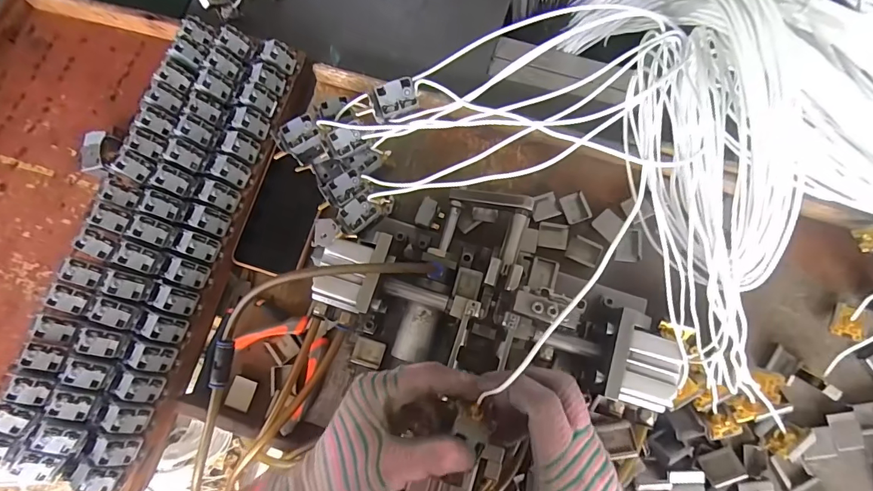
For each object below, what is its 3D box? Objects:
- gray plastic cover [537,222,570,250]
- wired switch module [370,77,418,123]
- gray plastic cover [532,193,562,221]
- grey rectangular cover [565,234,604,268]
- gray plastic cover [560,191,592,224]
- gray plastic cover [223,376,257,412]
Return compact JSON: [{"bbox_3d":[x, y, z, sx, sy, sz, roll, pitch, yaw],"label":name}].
[{"bbox_3d":[0.125,-0.011,0.464,0.032,0.004,0.027,8,77,4],"label":"gray plastic cover"},{"bbox_3d":[-0.033,-0.113,0.340,0.034,0.011,0.026,-19,100,-2],"label":"wired switch module"},{"bbox_3d":[0.115,-0.041,0.468,0.032,0.013,0.029,-16,77,-2],"label":"gray plastic cover"},{"bbox_3d":[0.153,0.006,0.451,0.032,0.006,0.026,28,79,8],"label":"grey rectangular cover"},{"bbox_3d":[0.148,-0.040,0.465,0.027,0.007,0.032,-19,77,-2],"label":"gray plastic cover"},{"bbox_3d":[-0.197,0.150,0.439,0.024,0.004,0.031,20,82,-7],"label":"gray plastic cover"}]

